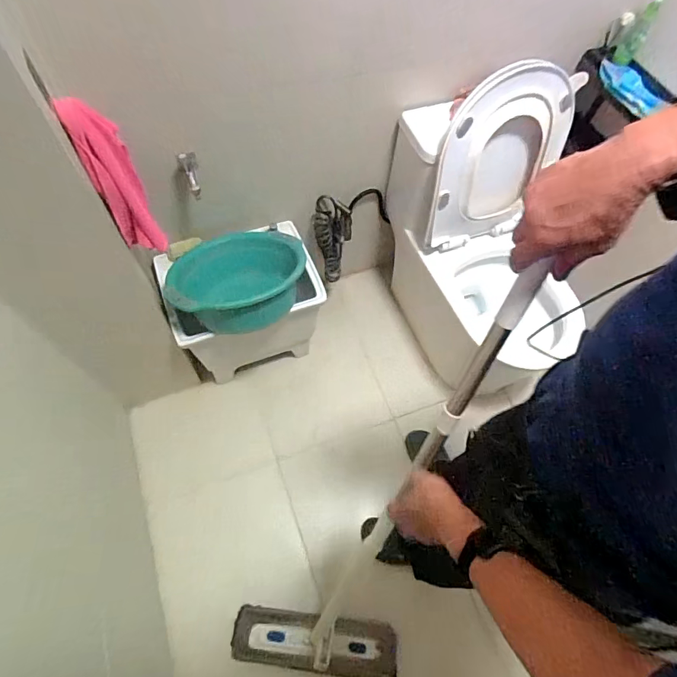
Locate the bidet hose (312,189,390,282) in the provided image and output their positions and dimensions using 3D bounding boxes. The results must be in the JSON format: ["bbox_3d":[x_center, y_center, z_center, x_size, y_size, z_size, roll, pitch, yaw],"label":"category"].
[{"bbox_3d":[0.037,-0.338,1.412,0.247,0.320,0.084,-30,68,-18],"label":"bidet hose"}]

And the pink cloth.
[{"bbox_3d":[-0.402,-0.283,0.800,0.080,0.309,0.051,-31,68,-18],"label":"pink cloth"}]

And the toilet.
[{"bbox_3d":[0.437,-0.246,1.228,0.359,0.814,0.639,-26,67,-17],"label":"toilet"}]

